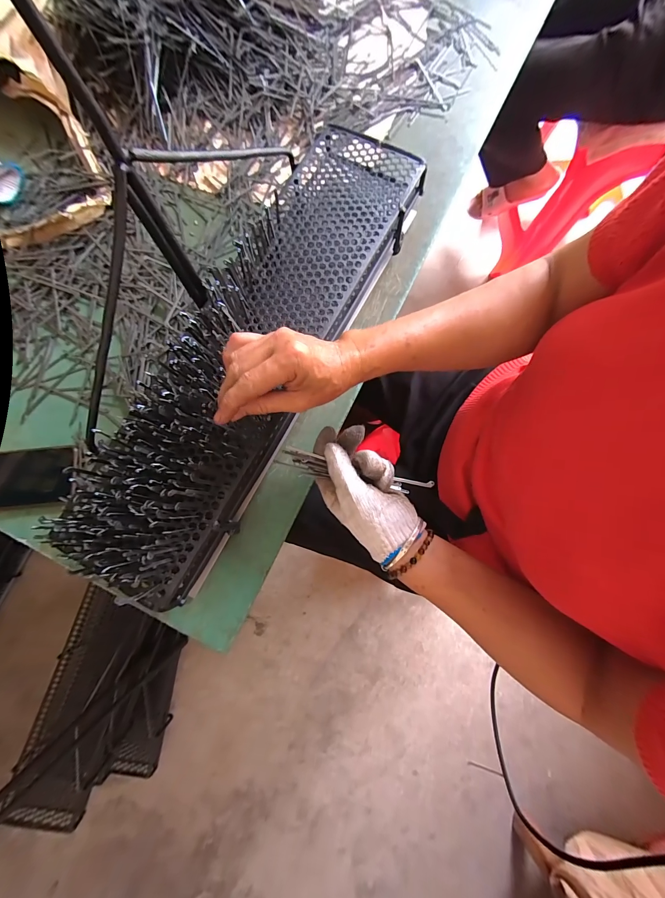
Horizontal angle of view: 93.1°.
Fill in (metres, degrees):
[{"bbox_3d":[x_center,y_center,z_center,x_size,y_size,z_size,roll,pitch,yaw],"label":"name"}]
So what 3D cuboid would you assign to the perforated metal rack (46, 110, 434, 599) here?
[{"bbox_3d":[-0.079,-0.130,0.363,0.148,0.092,0.585,25,78,4],"label":"perforated metal rack"}]

